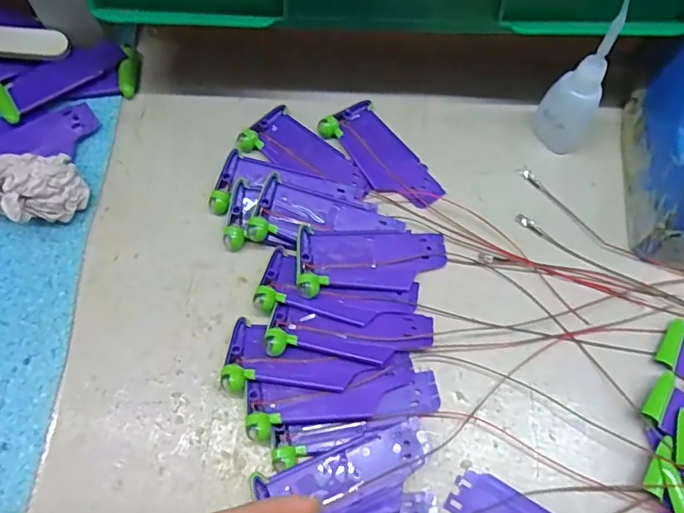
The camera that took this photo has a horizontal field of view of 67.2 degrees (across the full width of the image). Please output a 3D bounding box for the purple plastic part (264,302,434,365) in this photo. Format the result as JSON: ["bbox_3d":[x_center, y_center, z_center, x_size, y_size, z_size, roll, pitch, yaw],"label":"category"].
[{"bbox_3d":[0.005,0.042,0.282,0.089,0.014,0.030,4,65,0],"label":"purple plastic part"}]

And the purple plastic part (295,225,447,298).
[{"bbox_3d":[0.019,0.003,0.303,0.087,0.015,0.041,0,65,-1],"label":"purple plastic part"}]

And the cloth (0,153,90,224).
[{"bbox_3d":[-0.192,-0.038,0.306,0.068,0.039,0.044,-26,68,-13],"label":"cloth"}]

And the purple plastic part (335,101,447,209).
[{"bbox_3d":[0.027,-0.066,0.342,0.037,0.006,0.088,-33,70,-15],"label":"purple plastic part"}]

